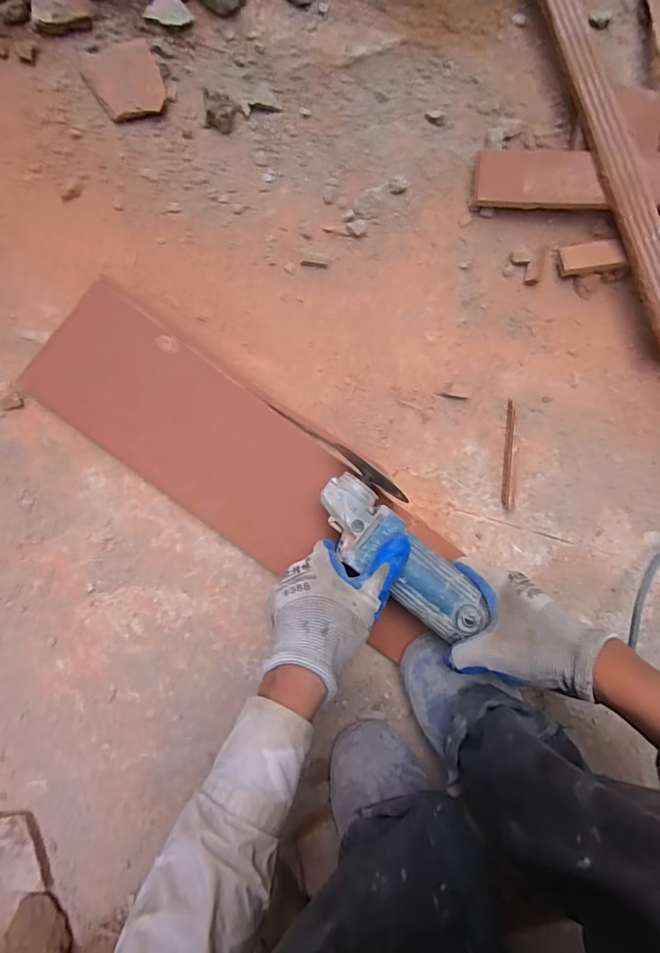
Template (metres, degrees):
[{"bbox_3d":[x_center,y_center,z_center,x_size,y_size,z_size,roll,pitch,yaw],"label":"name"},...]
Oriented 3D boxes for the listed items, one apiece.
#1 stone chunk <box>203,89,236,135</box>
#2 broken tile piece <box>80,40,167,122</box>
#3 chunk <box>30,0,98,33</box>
[{"bbox_3d":[-0.116,-0.380,0.501,0.029,0.022,0.030,2,90,-1],"label":"stone chunk"},{"bbox_3d":[-0.216,-0.415,0.502,0.074,0.010,0.079,-18,91,-1],"label":"broken tile piece"},{"bbox_3d":[-0.279,-0.487,0.504,0.060,0.023,0.032,6,90,-1],"label":"chunk"}]

